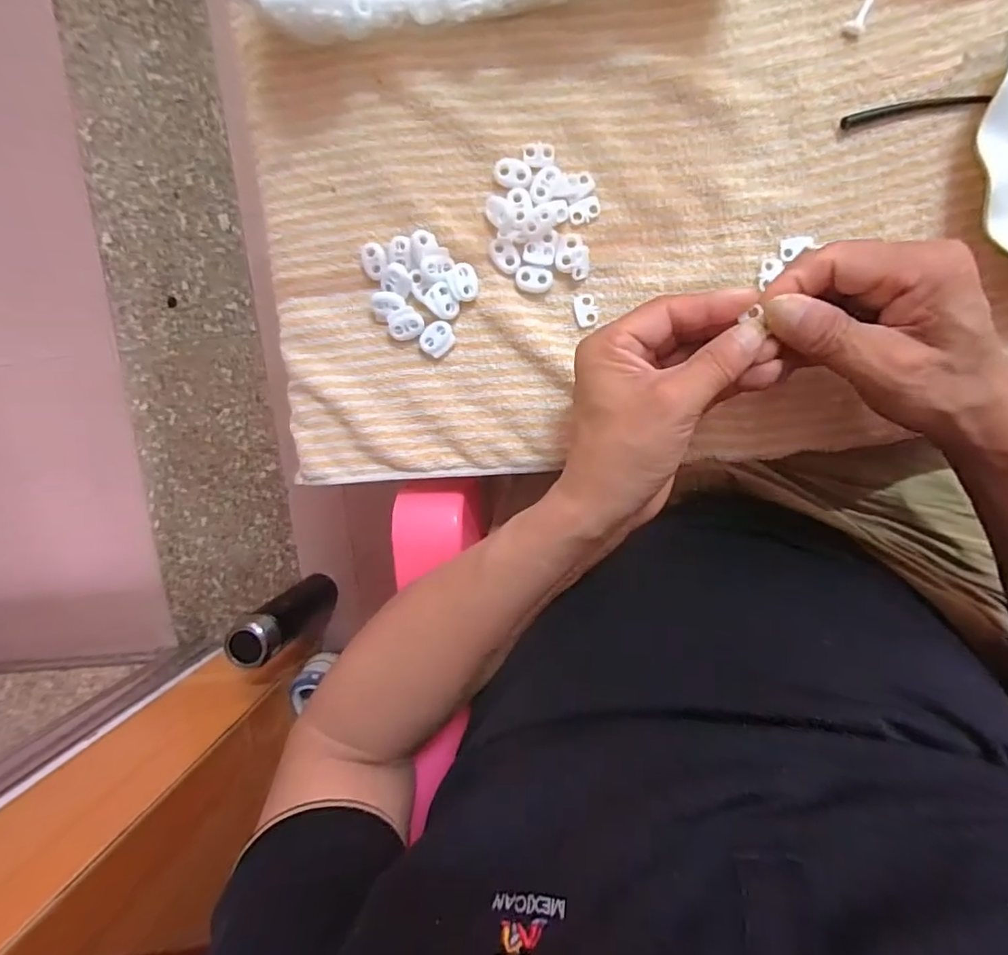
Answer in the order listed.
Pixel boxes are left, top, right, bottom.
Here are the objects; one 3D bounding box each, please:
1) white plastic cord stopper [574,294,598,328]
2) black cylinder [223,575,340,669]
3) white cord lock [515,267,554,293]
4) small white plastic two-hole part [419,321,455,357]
[{"bbox_3d":[0.050,-0.101,0.330,0.013,0.004,0.019,-14,91,8],"label":"white plastic cord stopper"},{"bbox_3d":[-0.306,0.198,0.768,0.069,0.191,0.063,1,97,5],"label":"black cylinder"},{"bbox_3d":[0.018,-0.120,0.329,0.022,0.006,0.014,7,97,4],"label":"white cord lock"},{"bbox_3d":[-0.041,-0.086,0.339,0.022,0.007,0.017,-38,92,8],"label":"small white plastic two-hole part"}]

